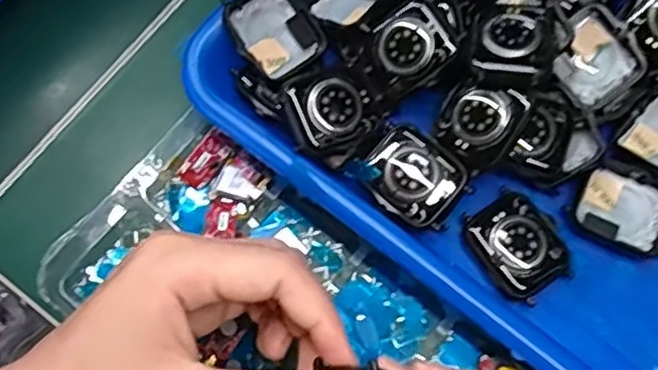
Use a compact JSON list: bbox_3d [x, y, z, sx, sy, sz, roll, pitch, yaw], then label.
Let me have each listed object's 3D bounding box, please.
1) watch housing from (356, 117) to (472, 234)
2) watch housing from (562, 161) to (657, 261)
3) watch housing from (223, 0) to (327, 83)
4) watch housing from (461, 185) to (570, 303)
[{"bbox_3d":[0.037,-0.004,0.292,0.044,0.009,0.036,39,75,10],"label":"watch housing"},{"bbox_3d":[0.132,0.010,0.302,0.042,0.007,0.035,23,73,6],"label":"watch housing"},{"bbox_3d":[-0.025,-0.070,0.308,0.037,0.011,0.042,-36,96,-14],"label":"watch housing"},{"bbox_3d":[0.082,0.027,0.298,0.034,0.013,0.044,-34,76,-12],"label":"watch housing"}]

